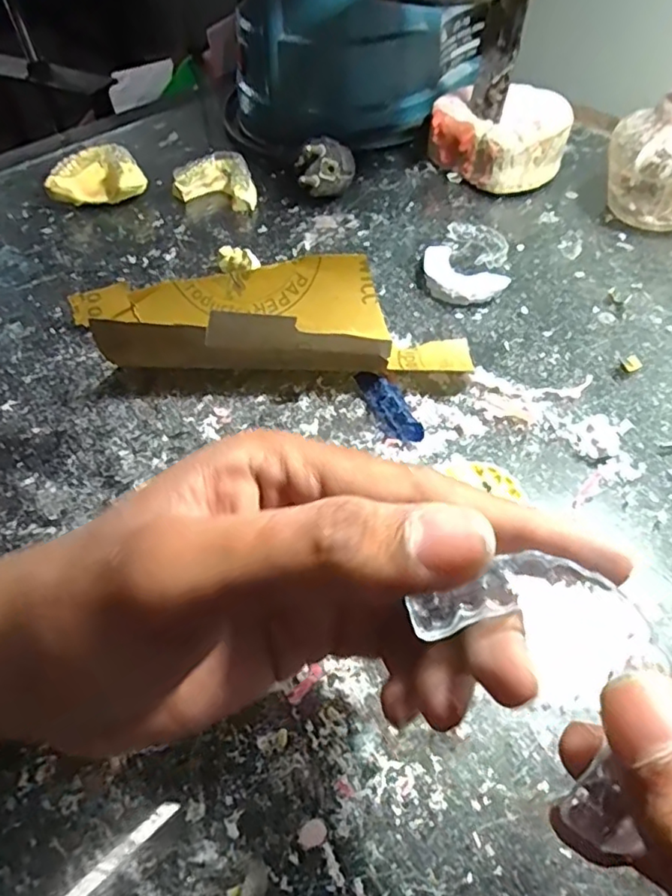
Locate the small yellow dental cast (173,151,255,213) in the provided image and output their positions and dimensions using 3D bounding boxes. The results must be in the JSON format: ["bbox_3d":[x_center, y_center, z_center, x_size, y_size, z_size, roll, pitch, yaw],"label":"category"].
[{"bbox_3d":[-0.082,-0.190,0.419,0.058,0.023,0.037,18,55,16],"label":"small yellow dental cast"}]

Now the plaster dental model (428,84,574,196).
[{"bbox_3d":[0.114,-0.219,0.420,0.092,0.044,0.073,7,53,8],"label":"plaster dental model"}]

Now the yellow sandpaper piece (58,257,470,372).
[{"bbox_3d":[-0.040,-0.066,0.306,0.214,0.040,0.076,-1,52,2],"label":"yellow sandpaper piece"}]

